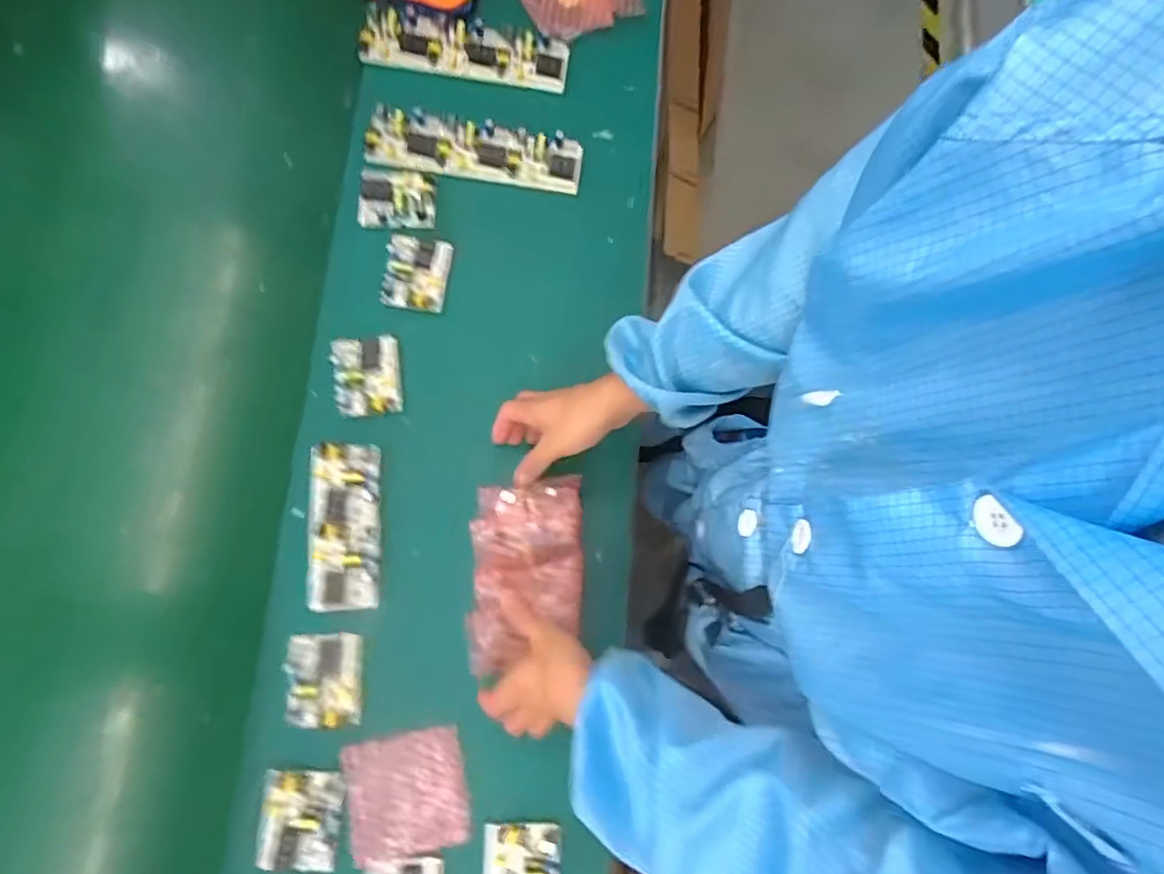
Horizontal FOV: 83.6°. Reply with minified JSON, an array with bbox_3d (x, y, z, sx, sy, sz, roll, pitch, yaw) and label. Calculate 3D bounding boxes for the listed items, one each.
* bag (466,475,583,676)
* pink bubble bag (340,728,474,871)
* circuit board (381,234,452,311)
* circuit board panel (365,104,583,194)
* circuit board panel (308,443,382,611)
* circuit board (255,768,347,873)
[{"bbox_3d":[-0.052,0.127,0.620,0.101,0.046,0.179,0,77,-1],"label":"bag"},{"bbox_3d":[-0.163,0.329,0.604,0.105,0.009,0.101,-9,79,-5],"label":"pink bubble bag"},{"bbox_3d":[-0.180,-0.179,0.710,0.066,0.022,0.083,7,78,-1],"label":"circuit board"},{"bbox_3d":[-0.123,-0.330,0.747,0.240,0.027,0.067,7,78,-1],"label":"circuit board panel"},{"bbox_3d":[-0.236,0.087,0.646,0.067,0.025,0.161,-2,78,-3],"label":"circuit board panel"},{"bbox_3d":[-0.254,0.347,0.588,0.070,0.017,0.082,6,78,-1],"label":"circuit board"}]

